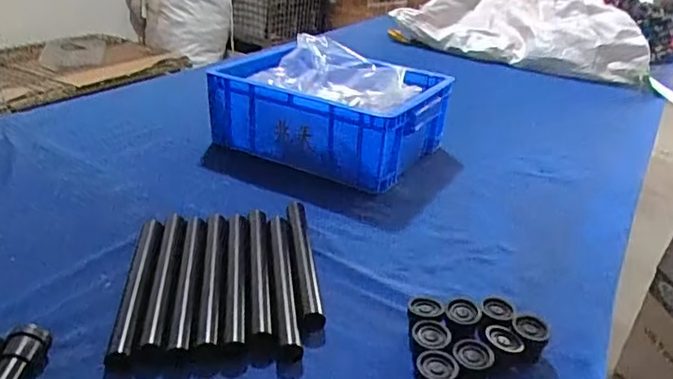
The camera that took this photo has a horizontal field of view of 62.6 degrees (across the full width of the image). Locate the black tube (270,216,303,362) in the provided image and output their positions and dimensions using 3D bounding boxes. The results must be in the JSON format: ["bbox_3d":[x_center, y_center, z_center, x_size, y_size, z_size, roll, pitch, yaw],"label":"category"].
[{"bbox_3d":[-0.056,0.098,0.597,0.024,0.025,0.212,0,29,-10],"label":"black tube"}]

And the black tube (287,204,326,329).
[{"bbox_3d":[-0.036,0.078,0.630,0.025,0.018,0.214,0,29,-10],"label":"black tube"}]

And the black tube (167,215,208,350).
[{"bbox_3d":[-0.155,0.095,0.584,0.023,0.026,0.203,1,29,-8],"label":"black tube"}]

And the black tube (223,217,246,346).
[{"bbox_3d":[-0.108,0.092,0.596,0.020,0.028,0.200,0,29,-9],"label":"black tube"}]

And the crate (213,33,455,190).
[{"bbox_3d":[-0.010,-0.134,0.917,0.324,0.132,0.247,19,32,23],"label":"crate"}]

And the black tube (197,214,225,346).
[{"bbox_3d":[-0.132,0.092,0.593,0.020,0.024,0.209,0,29,-9],"label":"black tube"}]

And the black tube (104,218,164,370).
[{"bbox_3d":[-0.205,0.097,0.578,0.028,0.024,0.219,0,29,-10],"label":"black tube"}]

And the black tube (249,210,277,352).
[{"bbox_3d":[-0.083,0.093,0.605,0.022,0.028,0.224,0,29,-10],"label":"black tube"}]

